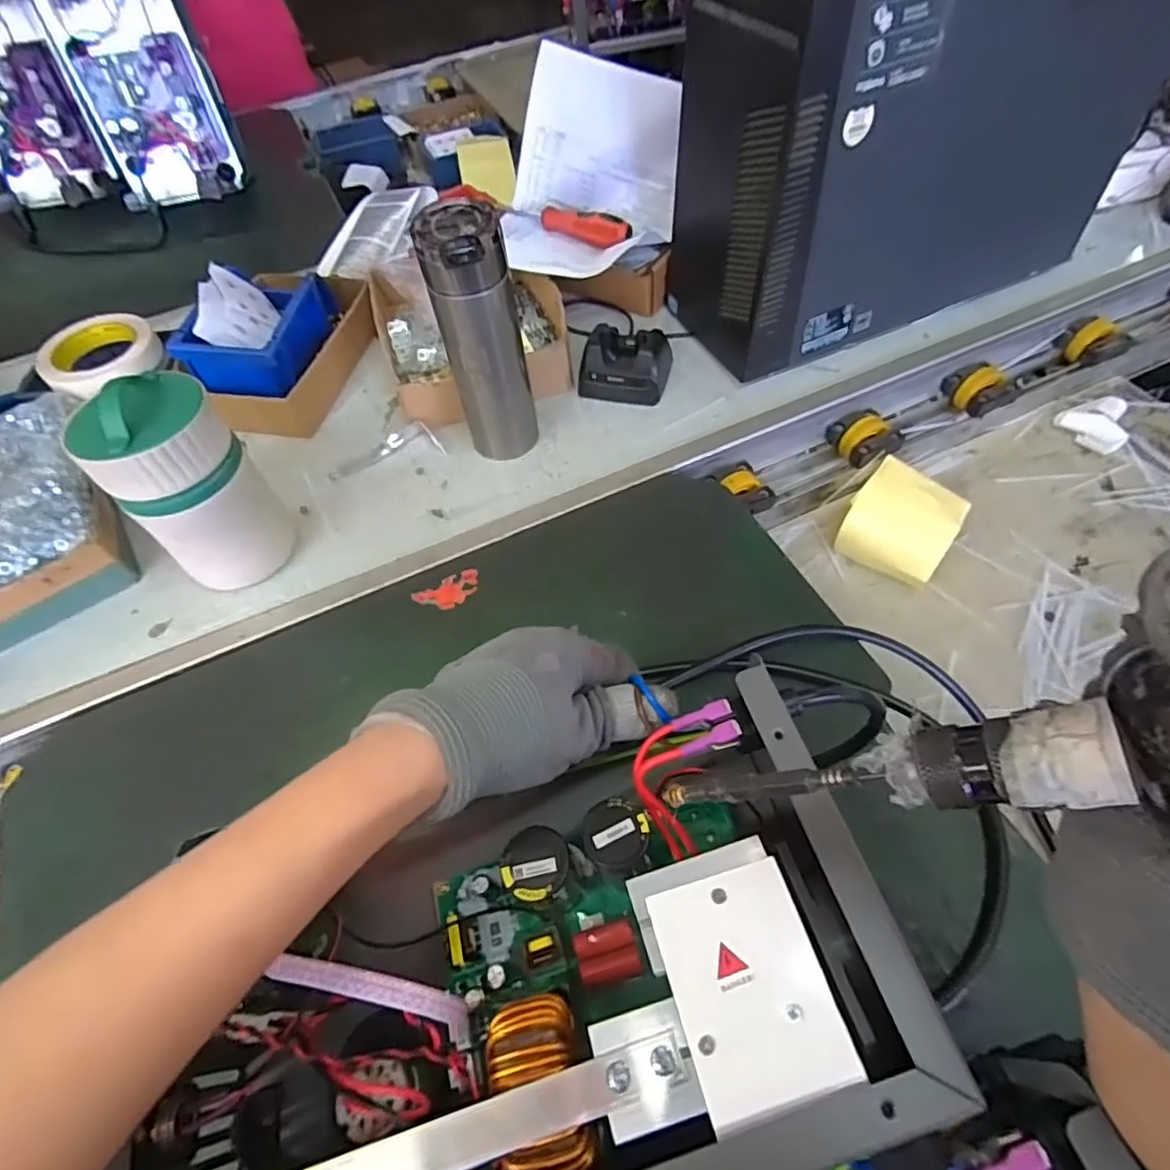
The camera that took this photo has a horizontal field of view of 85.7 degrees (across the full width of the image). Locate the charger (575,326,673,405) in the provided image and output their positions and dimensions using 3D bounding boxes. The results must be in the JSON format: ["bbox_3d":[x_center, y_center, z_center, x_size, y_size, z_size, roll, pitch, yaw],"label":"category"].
[{"bbox_3d":[0.041,-0.224,0.629,0.085,0.043,0.076,13,58,13],"label":"charger"}]

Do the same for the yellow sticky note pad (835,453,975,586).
[{"bbox_3d":[0.287,-0.052,0.578,0.086,0.057,0.094,28,63,22],"label":"yellow sticky note pad"}]

